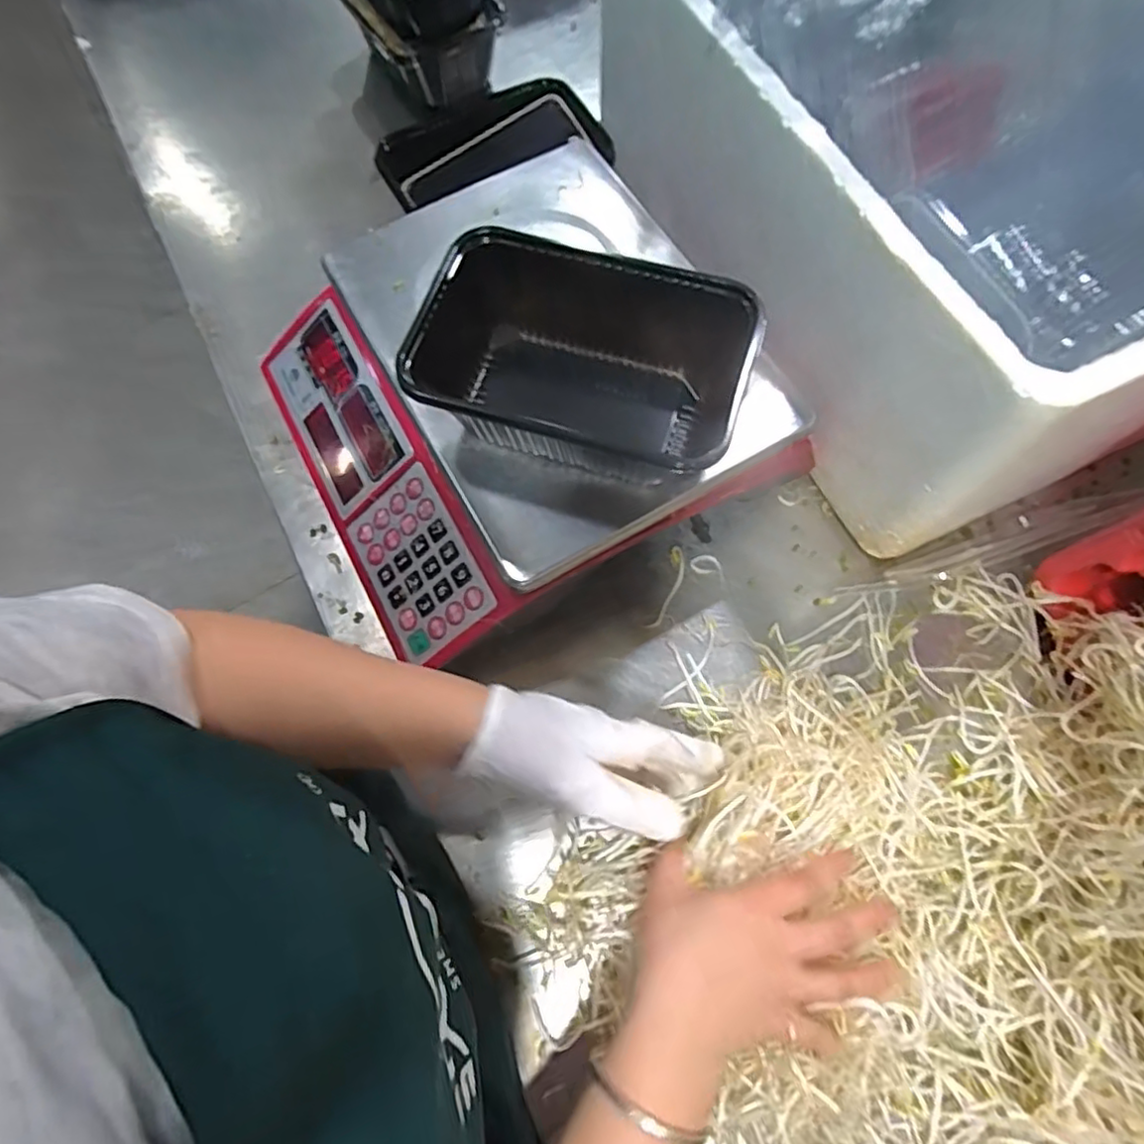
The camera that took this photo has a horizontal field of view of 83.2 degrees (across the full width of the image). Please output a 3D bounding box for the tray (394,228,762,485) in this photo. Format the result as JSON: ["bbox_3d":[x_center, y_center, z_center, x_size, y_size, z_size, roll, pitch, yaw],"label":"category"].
[{"bbox_3d":[0.000,-0.116,0.374,0.196,0.073,0.115,12,71,6],"label":"tray"}]

